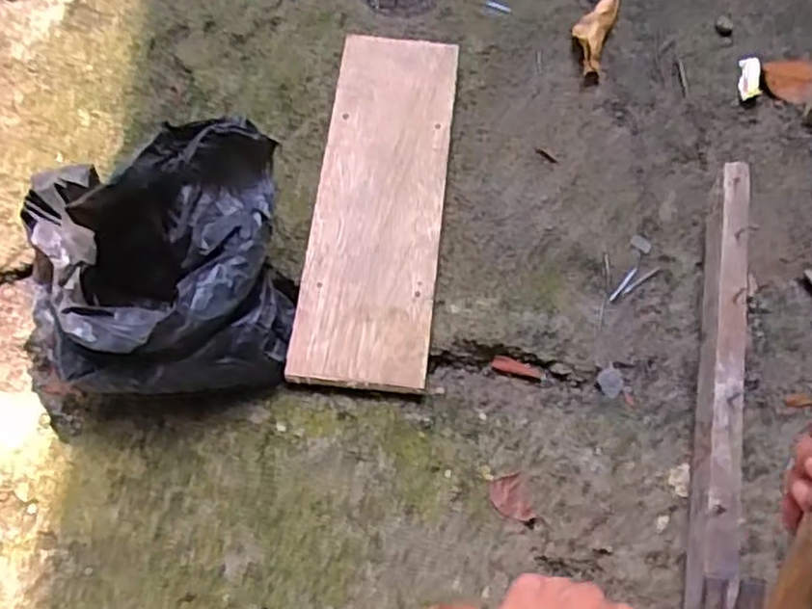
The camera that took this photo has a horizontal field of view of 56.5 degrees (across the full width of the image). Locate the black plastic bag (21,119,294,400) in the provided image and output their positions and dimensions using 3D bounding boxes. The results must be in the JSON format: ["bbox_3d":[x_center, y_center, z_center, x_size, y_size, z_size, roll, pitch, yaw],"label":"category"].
[{"bbox_3d":[-0.178,-0.028,0.577,0.166,0.114,0.187,-8,64,-7],"label":"black plastic bag"}]

